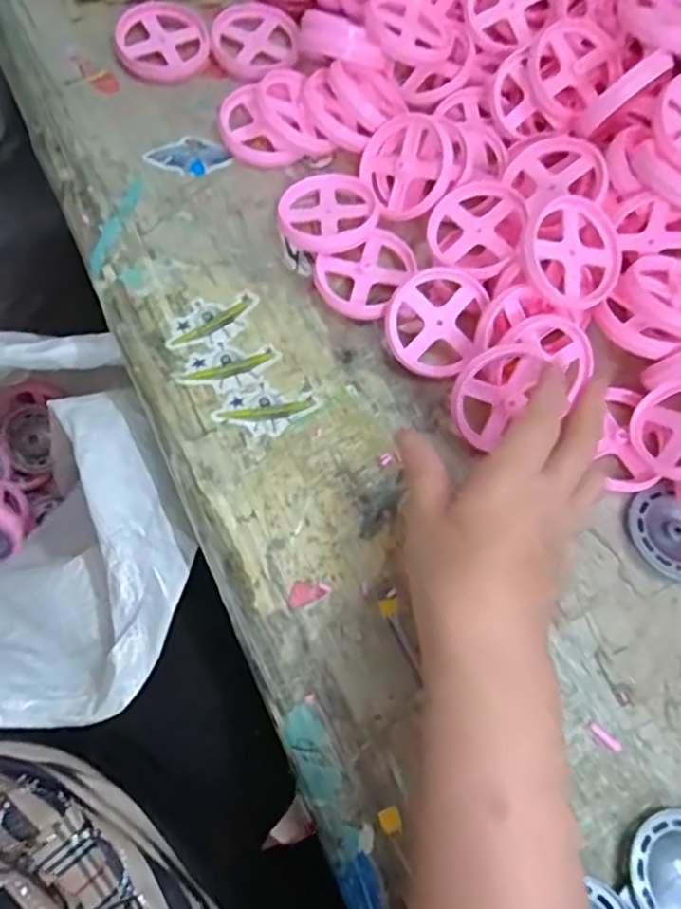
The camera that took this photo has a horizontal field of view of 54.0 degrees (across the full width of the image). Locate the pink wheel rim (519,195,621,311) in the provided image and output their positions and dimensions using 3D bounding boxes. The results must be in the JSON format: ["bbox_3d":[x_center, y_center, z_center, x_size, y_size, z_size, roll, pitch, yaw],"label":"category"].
[{"bbox_3d":[0.136,-0.118,0.391,0.062,0.009,0.065,1,87,-19],"label":"pink wheel rim"}]

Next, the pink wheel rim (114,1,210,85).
[{"bbox_3d":[-0.128,-0.295,0.478,0.065,0.011,0.066,2,70,-5],"label":"pink wheel rim"}]

